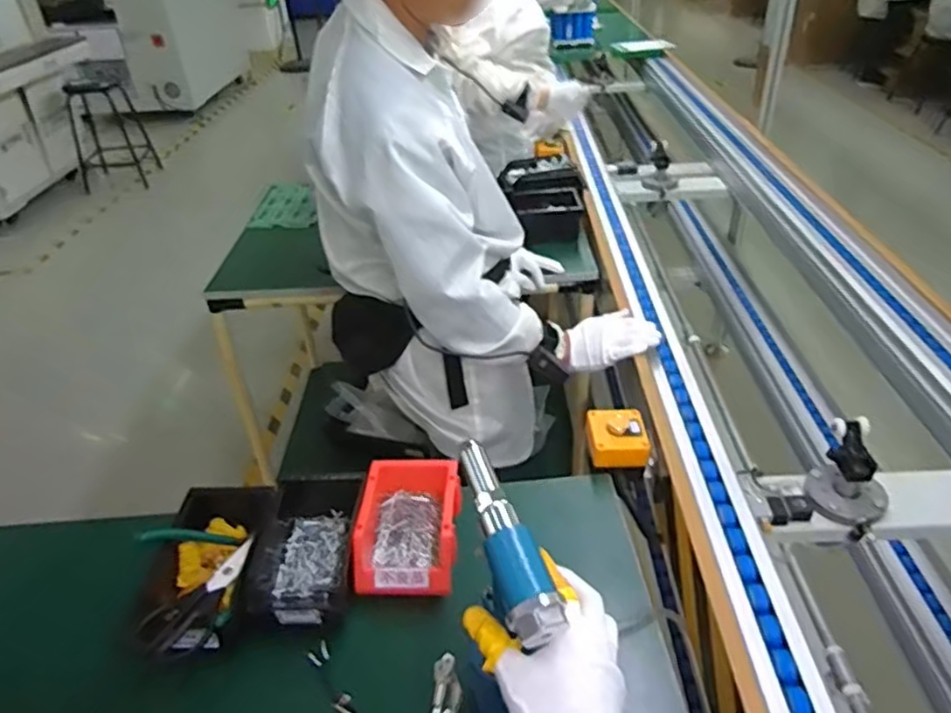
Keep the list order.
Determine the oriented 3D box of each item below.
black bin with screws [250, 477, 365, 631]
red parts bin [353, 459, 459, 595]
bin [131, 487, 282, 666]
[{"bbox_3d":[-0.186,0.216,0.769,0.110,0.071,0.192,-1,36,4],"label":"black bin with screws"},{"bbox_3d":[-0.075,0.187,0.781,0.112,0.053,0.173,0,36,6],"label":"red parts bin"},{"bbox_3d":[-0.292,0.235,0.741,0.119,0.067,0.226,0,36,5],"label":"bin"}]

